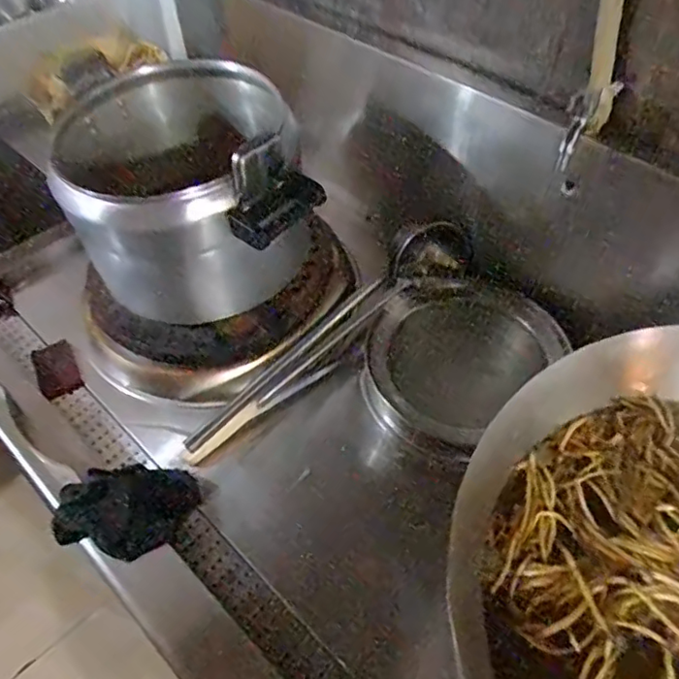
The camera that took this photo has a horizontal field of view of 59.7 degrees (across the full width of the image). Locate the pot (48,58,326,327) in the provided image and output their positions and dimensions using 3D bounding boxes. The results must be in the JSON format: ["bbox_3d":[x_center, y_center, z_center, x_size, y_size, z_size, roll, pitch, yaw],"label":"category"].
[{"bbox_3d":[-0.247,-0.249,0.880,0.315,0.253,0.410,-25,55,-19],"label":"pot"}]

